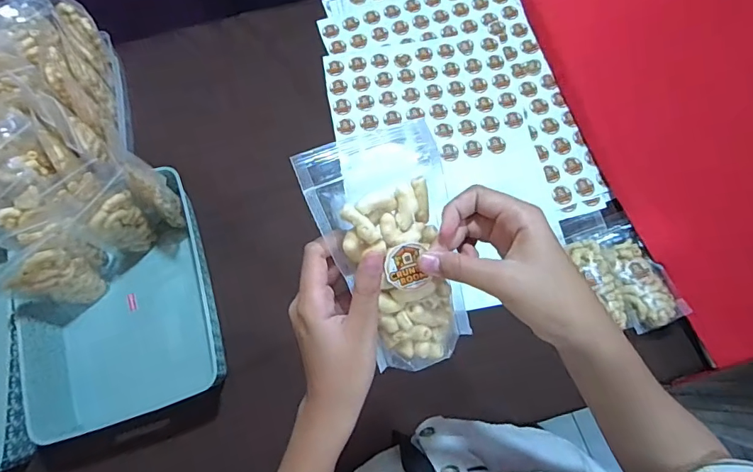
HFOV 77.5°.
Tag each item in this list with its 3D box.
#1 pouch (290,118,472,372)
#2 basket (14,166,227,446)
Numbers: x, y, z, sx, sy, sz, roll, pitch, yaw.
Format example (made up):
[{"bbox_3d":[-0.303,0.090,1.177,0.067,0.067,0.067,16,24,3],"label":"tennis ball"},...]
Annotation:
[{"bbox_3d":[0.013,0.013,0.326,0.083,0.033,0.168,-20,103,-5],"label":"pouch"},{"bbox_3d":[-0.346,0.093,0.643,0.244,0.078,0.303,-20,73,-5],"label":"basket"}]

